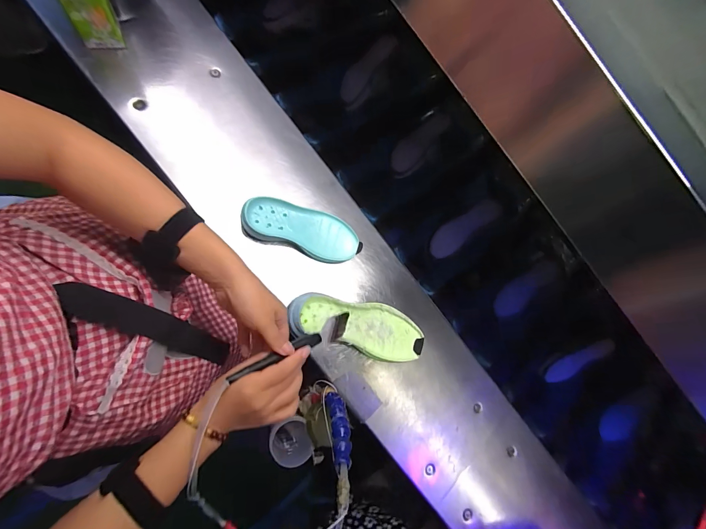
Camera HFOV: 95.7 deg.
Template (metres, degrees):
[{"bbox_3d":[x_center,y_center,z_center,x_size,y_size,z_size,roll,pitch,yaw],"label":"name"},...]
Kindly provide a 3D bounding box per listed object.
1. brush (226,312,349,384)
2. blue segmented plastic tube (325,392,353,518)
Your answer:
[{"bbox_3d":[-0.069,0.102,0.398,0.169,0.019,0.027,-18,71,-38],"label":"brush"},{"bbox_3d":[-0.018,0.228,0.423,0.029,0.171,0.020,-10,112,-4],"label":"blue segmented plastic tube"}]

